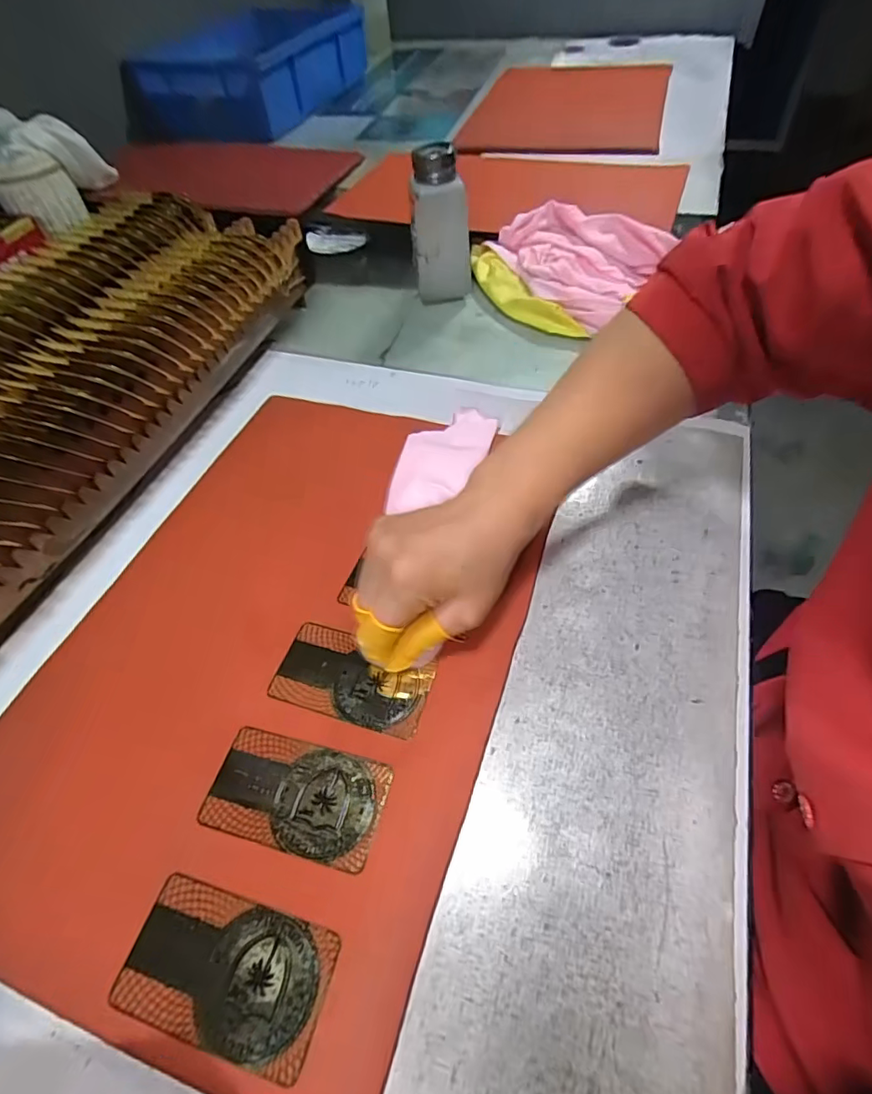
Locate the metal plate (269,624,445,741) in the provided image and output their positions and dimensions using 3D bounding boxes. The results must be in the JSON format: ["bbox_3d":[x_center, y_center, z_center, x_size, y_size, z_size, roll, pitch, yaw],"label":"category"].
[{"bbox_3d":[-0.046,0.073,0.295,0.085,0.004,0.048,17,56,17],"label":"metal plate"}]

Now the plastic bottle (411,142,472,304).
[{"bbox_3d":[0.006,-0.307,0.516,0.054,0.129,0.047,-4,53,0],"label":"plastic bottle"}]

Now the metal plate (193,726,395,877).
[{"bbox_3d":[-0.068,0.120,0.259,0.085,0.004,0.048,11,54,11],"label":"metal plate"}]

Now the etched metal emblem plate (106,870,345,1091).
[{"bbox_3d":[-0.086,0.174,0.219,0.085,0.004,0.048,12,54,12],"label":"etched metal emblem plate"}]

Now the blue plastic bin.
[{"bbox_3d":[-0.321,-0.823,0.923,0.279,0.118,0.380,12,54,14],"label":"blue plastic bin"}]

